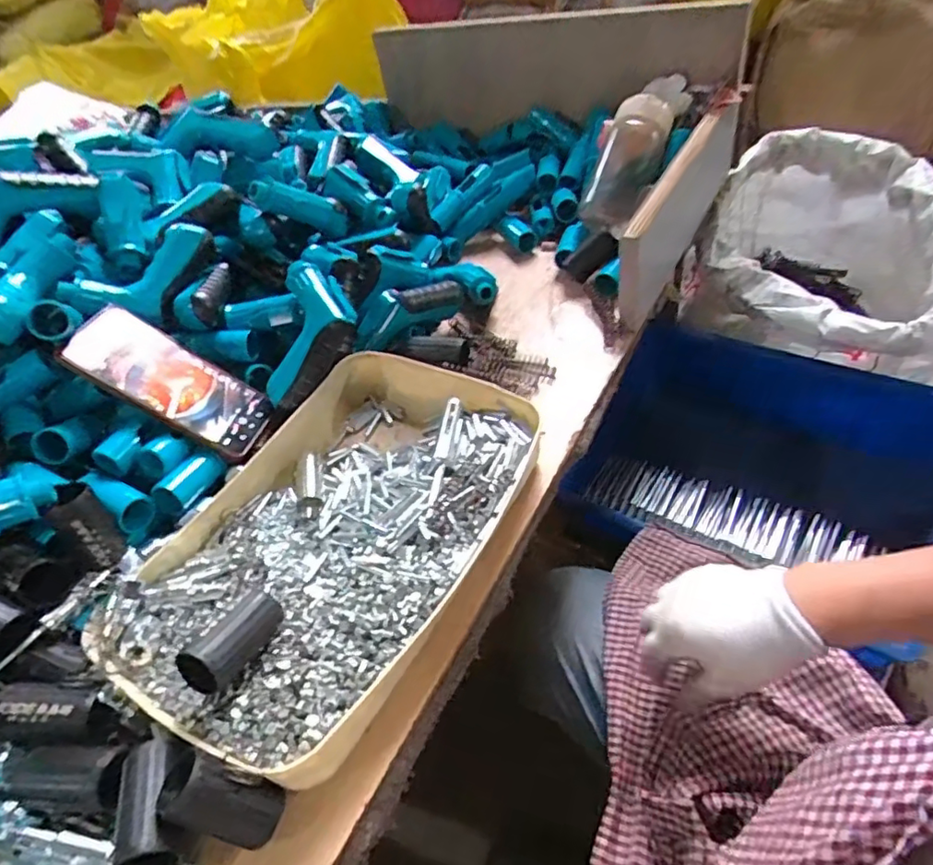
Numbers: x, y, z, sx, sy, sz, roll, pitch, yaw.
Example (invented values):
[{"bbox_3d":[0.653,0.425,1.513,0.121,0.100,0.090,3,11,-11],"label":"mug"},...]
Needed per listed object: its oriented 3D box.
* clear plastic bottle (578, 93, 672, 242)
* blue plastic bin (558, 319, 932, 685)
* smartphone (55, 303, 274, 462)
[{"bbox_3d":[0.188,-0.317,0.720,0.083,0.083,0.156,21,89,22],"label":"clear plastic bottle"},{"bbox_3d":[0.322,0.053,0.710,0.424,0.326,0.164,24,13,25],"label":"blue plastic bin"},{"bbox_3d":[-0.253,-0.045,0.517,0.162,0.015,0.080,34,49,-15],"label":"smartphone"}]

